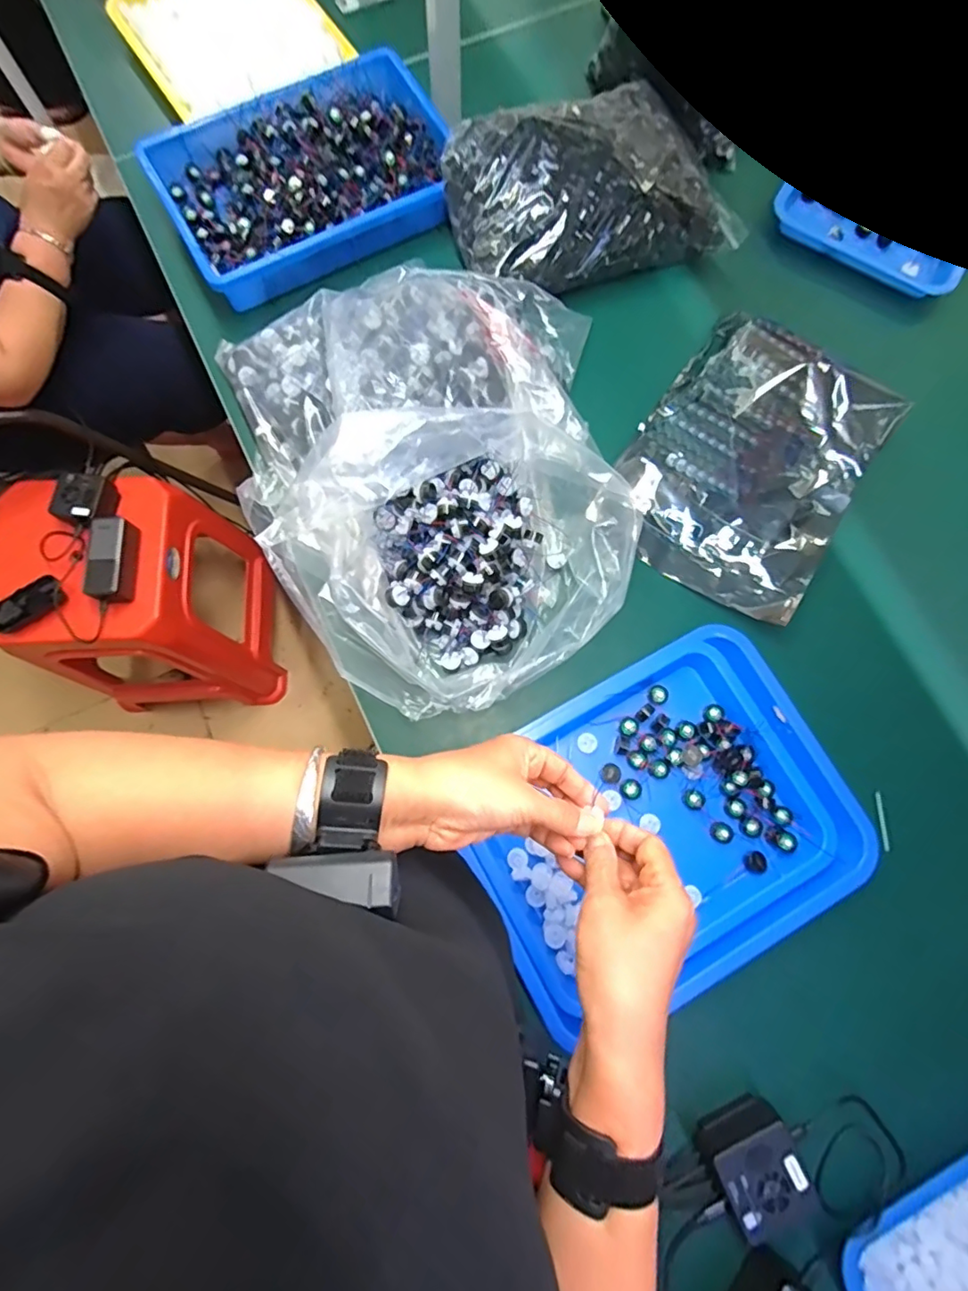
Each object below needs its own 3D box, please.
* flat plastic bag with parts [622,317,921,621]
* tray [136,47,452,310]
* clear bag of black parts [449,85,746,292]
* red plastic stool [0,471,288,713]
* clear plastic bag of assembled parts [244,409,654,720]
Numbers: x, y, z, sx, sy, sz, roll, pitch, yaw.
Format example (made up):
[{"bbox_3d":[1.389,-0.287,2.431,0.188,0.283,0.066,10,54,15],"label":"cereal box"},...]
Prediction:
[{"bbox_3d":[0.316,-0.224,0.644,0.248,0.032,0.330,33,79,6],"label":"flat plastic bag with parts"},{"bbox_3d":[-0.228,-0.620,0.721,0.374,0.059,0.262,-26,80,-6],"label":"tray"},{"bbox_3d":[0.135,-0.585,0.704,0.345,0.091,0.203,-16,79,-4],"label":"clear bag of black parts"},{"bbox_3d":[-0.661,-0.082,1.117,0.351,0.497,0.348,0,78,-1],"label":"red plastic stool"},{"bbox_3d":[-0.004,-0.091,0.546,0.350,0.171,0.252,-26,80,-6],"label":"clear plastic bag of assembled parts"}]

